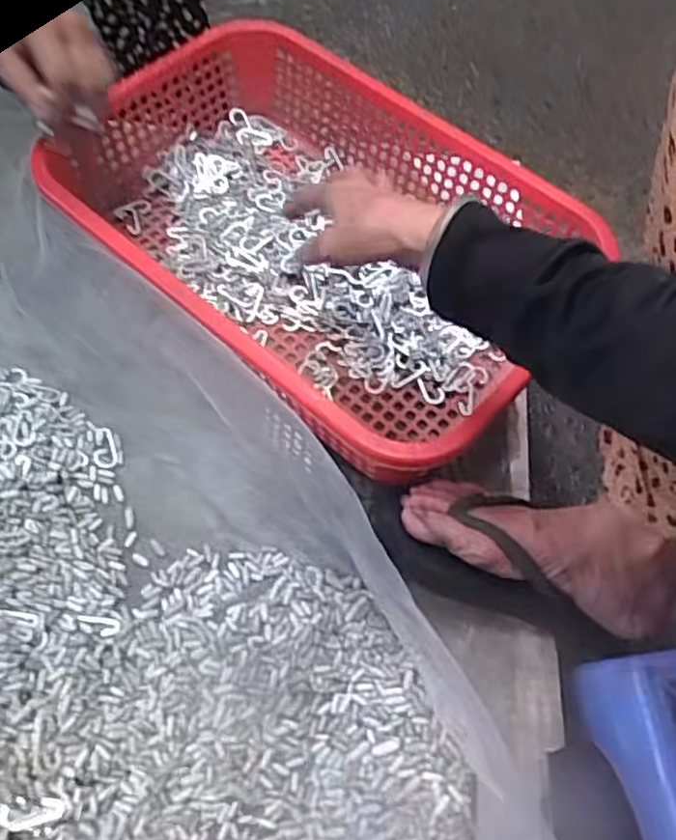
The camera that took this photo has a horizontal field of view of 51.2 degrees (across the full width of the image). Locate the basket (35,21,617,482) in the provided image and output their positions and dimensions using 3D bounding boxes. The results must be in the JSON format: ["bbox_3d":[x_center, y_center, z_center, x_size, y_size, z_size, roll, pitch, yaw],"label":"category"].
[{"bbox_3d":[-0.025,-0.168,0.641,0.459,0.111,0.302,40,66,18],"label":"basket"}]

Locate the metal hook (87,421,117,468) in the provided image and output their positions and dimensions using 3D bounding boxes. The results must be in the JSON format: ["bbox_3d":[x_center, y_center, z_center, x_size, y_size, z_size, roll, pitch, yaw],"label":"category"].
[{"bbox_3d":[-0.196,0.019,0.588,0.018,0.004,0.045,-14,62,-11],"label":"metal hook"}]

